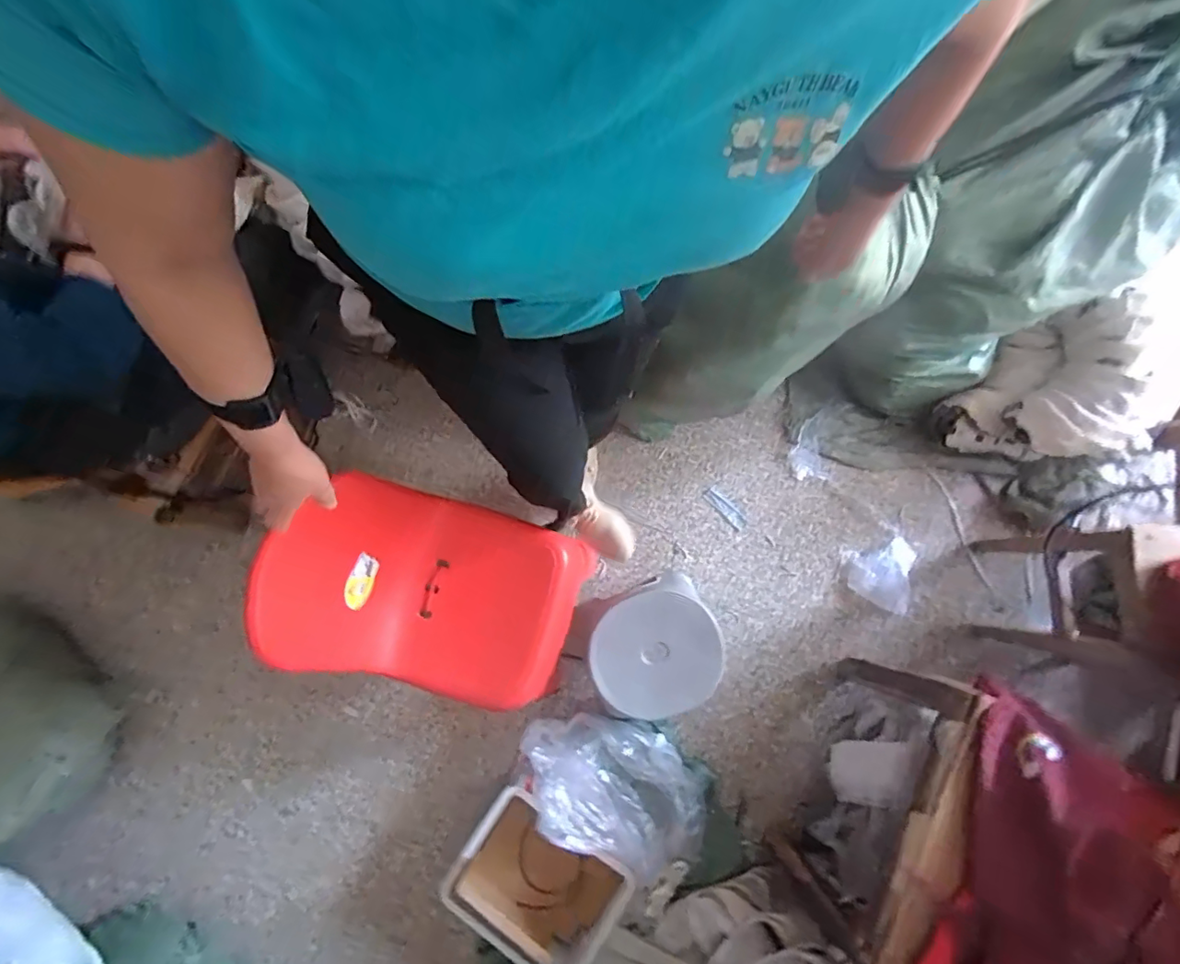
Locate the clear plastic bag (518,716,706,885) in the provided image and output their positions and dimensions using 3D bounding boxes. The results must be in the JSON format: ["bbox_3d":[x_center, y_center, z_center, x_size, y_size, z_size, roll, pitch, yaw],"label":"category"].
[{"bbox_3d":[0.056,0.614,1.063,0.384,0.158,0.217,19,80,5],"label":"clear plastic bag"}]

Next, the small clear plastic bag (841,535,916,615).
[{"bbox_3d":[0.683,0.205,1.237,0.155,0.031,0.155,23,80,5],"label":"small clear plastic bag"}]

